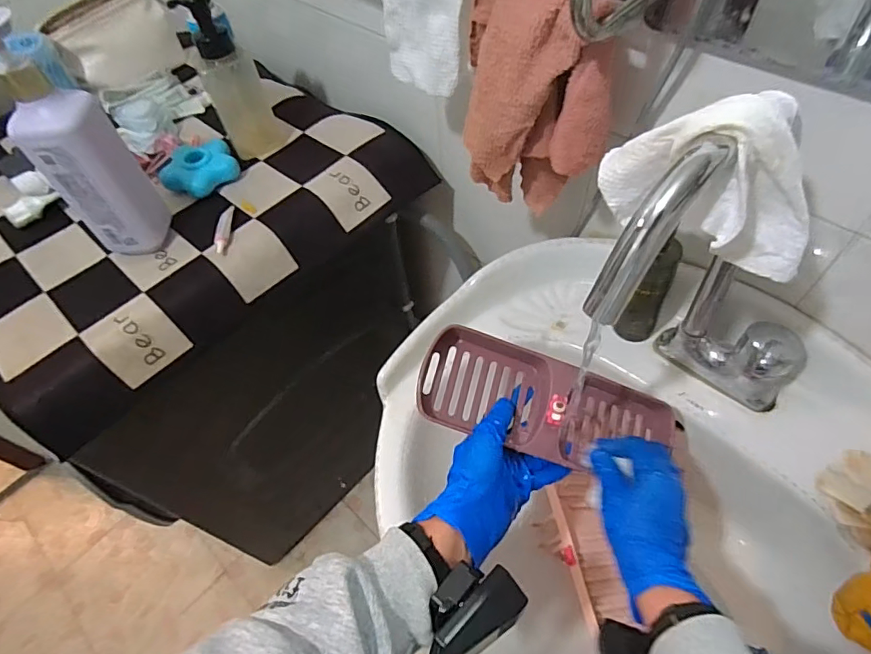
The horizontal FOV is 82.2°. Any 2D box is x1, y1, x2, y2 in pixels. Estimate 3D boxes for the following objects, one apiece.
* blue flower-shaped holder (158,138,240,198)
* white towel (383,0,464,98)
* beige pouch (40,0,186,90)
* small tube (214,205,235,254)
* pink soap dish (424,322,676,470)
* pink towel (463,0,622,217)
[{"bbox_3d":[-0.330,-0.224,0.691,0.098,0.029,0.094,-31,59,-16],"label":"blue flower-shaped holder"},{"bbox_3d":[-0.016,-0.289,0.487,0.104,0.108,0.019,37,65,26],"label":"white towel"},{"bbox_3d":[-0.524,-0.471,0.824,0.093,0.101,0.174,30,62,22],"label":"beige pouch"},{"bbox_3d":[-0.269,-0.126,0.635,0.016,0.013,0.084,-7,55,-1],"label":"small tube"},{"bbox_3d":[0.109,0.071,0.468,0.248,0.049,0.093,15,55,-10],"label":"pink soap dish"},{"bbox_3d":[0.091,-0.198,0.458,0.126,0.204,0.079,7,56,9],"label":"pink towel"}]

